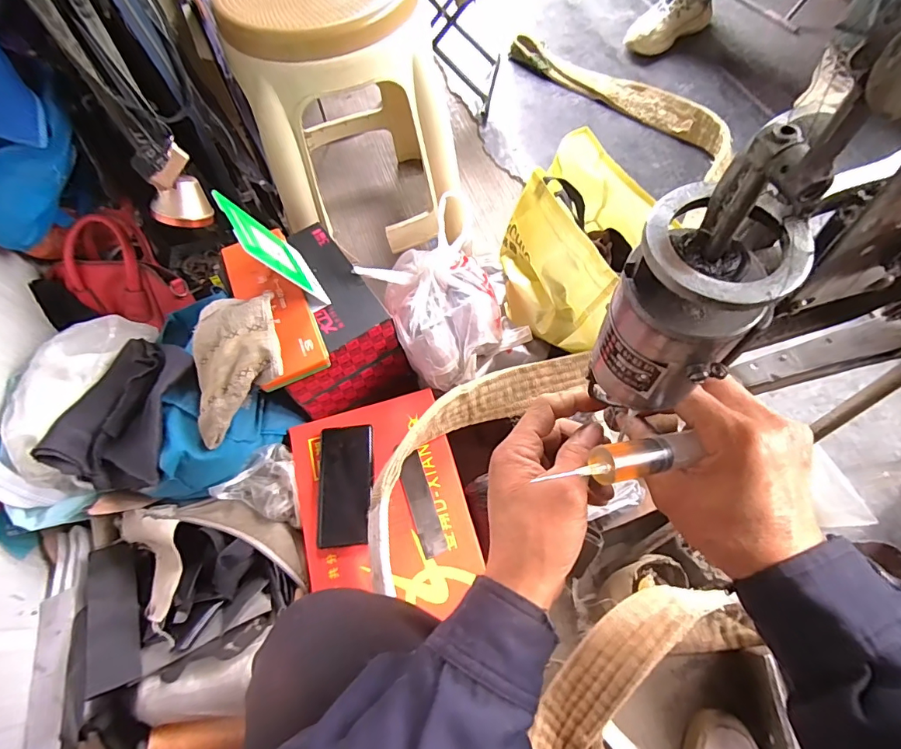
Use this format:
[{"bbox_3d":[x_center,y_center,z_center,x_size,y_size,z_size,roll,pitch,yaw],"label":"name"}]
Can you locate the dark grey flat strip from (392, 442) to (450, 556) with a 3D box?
[{"bbox_3d":[-0.041,0.165,0.616,0.031,0.005,0.146,-17,67,-9],"label":"dark grey flat strip"}]

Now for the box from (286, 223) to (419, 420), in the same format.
[{"bbox_3d":[-0.190,-0.074,0.695,0.160,0.148,0.215,-30,66,-11],"label":"box"}]

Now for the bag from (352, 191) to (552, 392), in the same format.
[{"bbox_3d":[-0.008,-0.112,0.680,0.199,0.177,0.228,-22,65,-7],"label":"bag"}]

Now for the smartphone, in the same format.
[{"bbox_3d":[-0.141,0.146,0.623,0.071,0.009,0.156,-5,64,1],"label":"smartphone"}]

